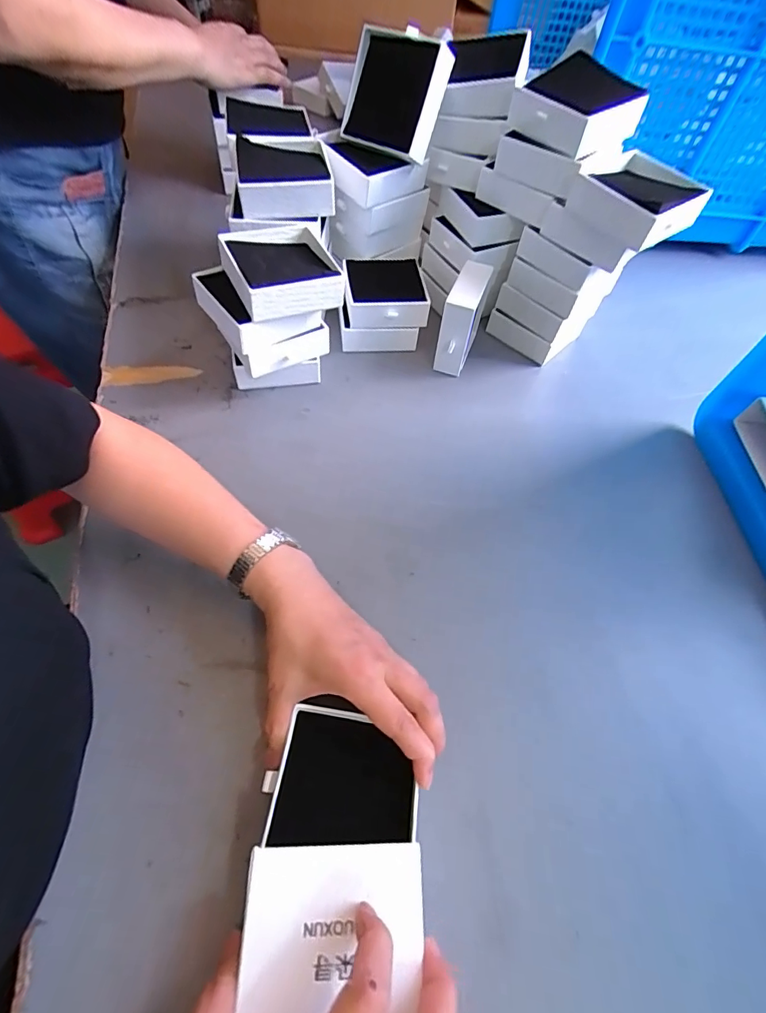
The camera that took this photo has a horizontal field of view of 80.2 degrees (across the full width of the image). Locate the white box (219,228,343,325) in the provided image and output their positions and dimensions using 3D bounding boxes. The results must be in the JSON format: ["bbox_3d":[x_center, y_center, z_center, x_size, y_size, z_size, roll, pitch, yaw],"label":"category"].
[{"bbox_3d":[-0.094,-0.218,0.419,0.091,0.035,0.097,-20,61,-17],"label":"white box"}]

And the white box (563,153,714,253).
[{"bbox_3d":[0.238,-0.284,0.422,0.096,0.038,0.097,-30,64,-22],"label":"white box"}]

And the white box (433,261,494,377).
[{"bbox_3d":[0.090,-0.211,0.518,0.039,0.089,0.096,17,57,6],"label":"white box"}]

